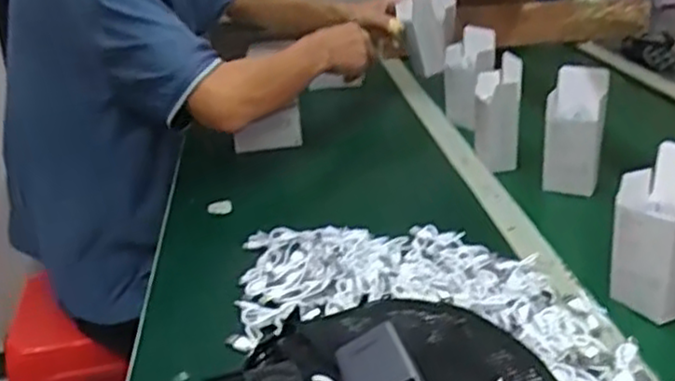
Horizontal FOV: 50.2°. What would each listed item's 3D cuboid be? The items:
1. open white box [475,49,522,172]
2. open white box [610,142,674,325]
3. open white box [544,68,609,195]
[{"bbox_3d":[0.231,-0.104,1.023,0.069,0.151,0.053,-2,24,6],"label":"open white box"},{"bbox_3d":[0.303,0.040,0.679,0.082,0.165,0.046,16,10,39],"label":"open white box"},{"bbox_3d":[0.306,-0.076,0.934,0.070,0.152,0.047,7,27,26],"label":"open white box"}]

